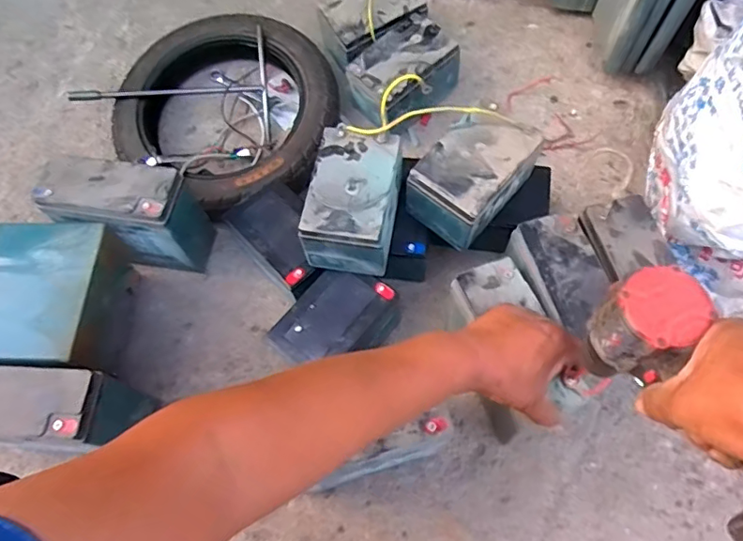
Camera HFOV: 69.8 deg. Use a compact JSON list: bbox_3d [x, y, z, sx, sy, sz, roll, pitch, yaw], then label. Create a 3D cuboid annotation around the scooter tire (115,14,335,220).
[{"bbox_3d":[-0.225,-0.255,0.842,0.331,0.089,0.362,-1,63,1],"label":"scooter tire"}]

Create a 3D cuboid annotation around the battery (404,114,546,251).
[{"bbox_3d":[0.124,-0.118,0.671,0.101,0.092,0.150,39,70,19],"label":"battery"}]

